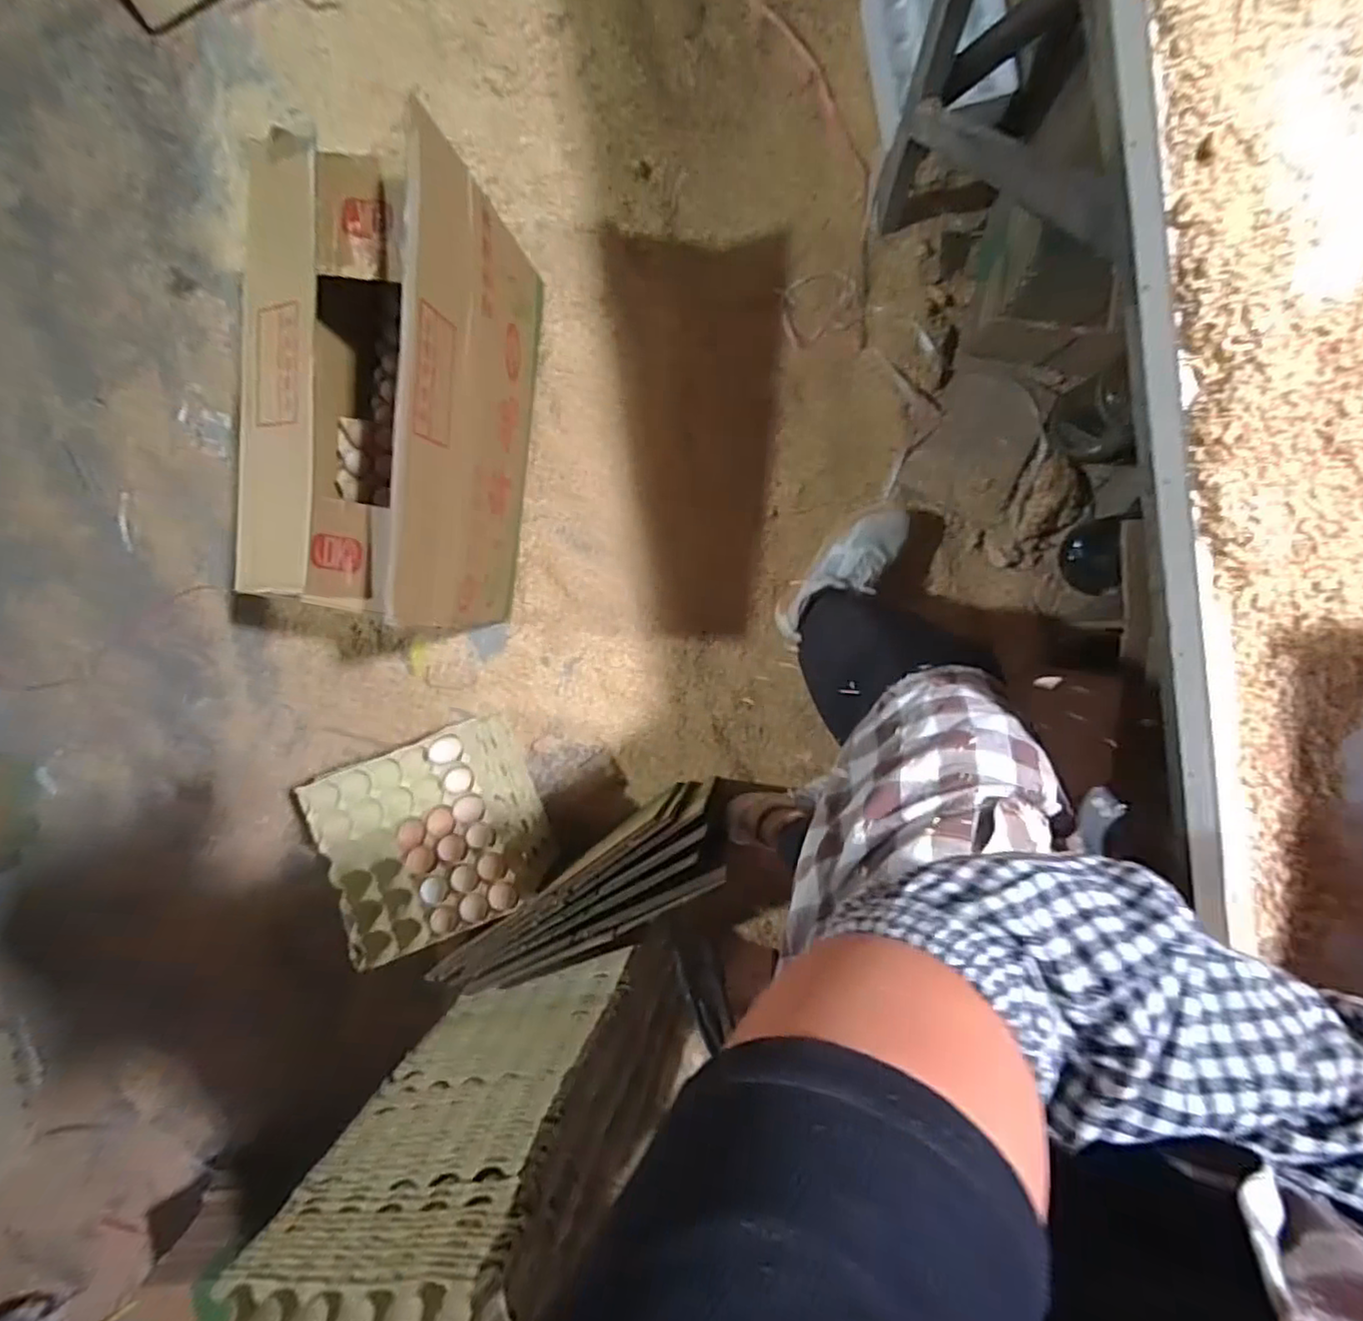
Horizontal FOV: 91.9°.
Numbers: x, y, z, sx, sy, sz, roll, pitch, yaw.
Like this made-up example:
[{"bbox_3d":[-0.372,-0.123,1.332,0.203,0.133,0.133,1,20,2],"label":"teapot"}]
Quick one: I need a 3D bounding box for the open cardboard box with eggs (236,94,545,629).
[{"bbox_3d":[-0.451,-0.375,0.990,0.348,0.435,0.598,6,93,4],"label":"open cardboard box with eggs"}]

